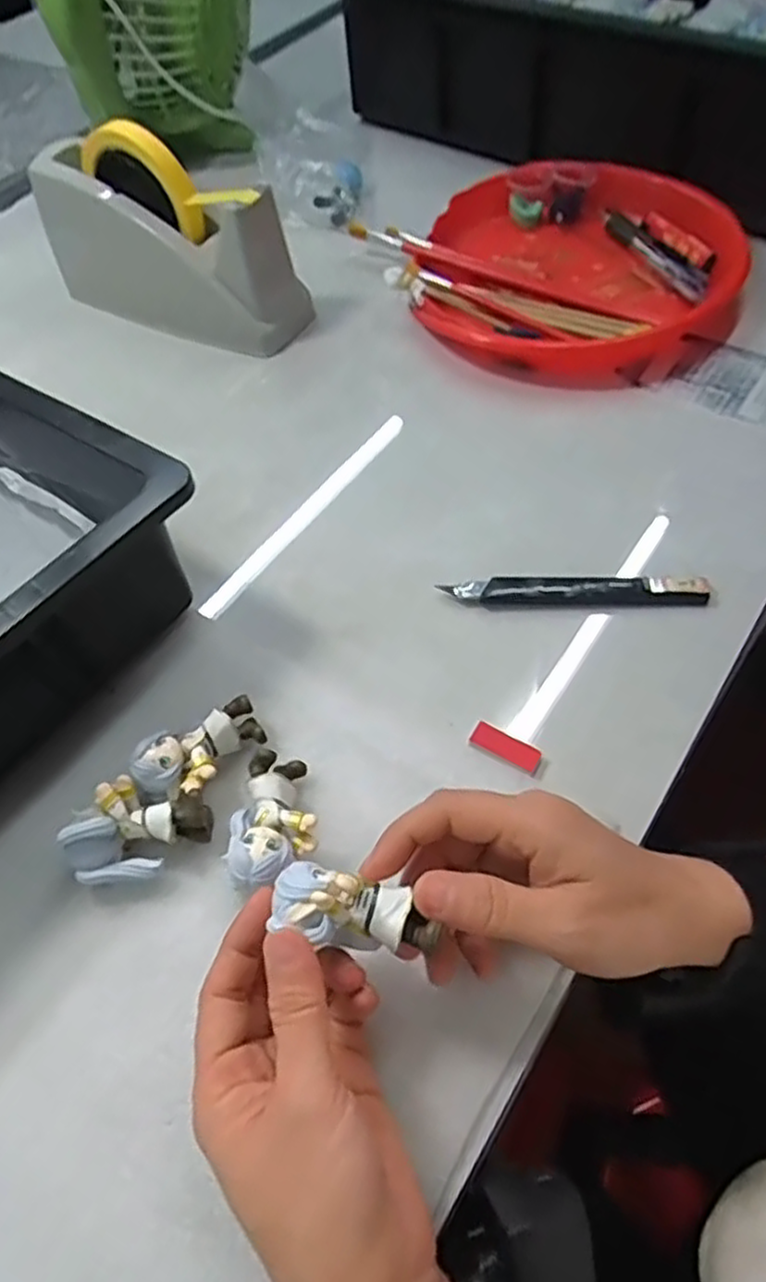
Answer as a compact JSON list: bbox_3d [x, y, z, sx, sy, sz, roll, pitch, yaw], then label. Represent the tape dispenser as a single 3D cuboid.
[{"bbox_3d":[-0.166,-0.307,0.558,0.212,0.113,0.063,21,60,18],"label":"tape dispenser"}]

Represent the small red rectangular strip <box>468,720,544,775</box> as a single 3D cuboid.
[{"bbox_3d":[0.059,0.052,0.359,0.033,0.005,0.013,26,61,21],"label":"small red rectangular strip"}]

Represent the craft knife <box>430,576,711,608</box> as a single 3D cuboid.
[{"bbox_3d":[0.105,-0.028,0.408,0.140,0.010,0.015,0,55,5],"label":"craft knife"}]

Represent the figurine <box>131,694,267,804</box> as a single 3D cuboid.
[{"bbox_3d":[-0.086,0.055,0.352,0.062,0.024,0.032,-30,58,-15],"label":"figurine"}]

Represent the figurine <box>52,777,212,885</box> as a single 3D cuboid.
[{"bbox_3d":[-0.108,0.089,0.332,0.053,0.036,0.043,9,56,9],"label":"figurine"}]

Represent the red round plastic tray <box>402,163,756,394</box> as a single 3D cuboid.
[{"bbox_3d":[0.148,-0.289,0.568,0.237,0.045,0.240,-2,55,3],"label":"red round plastic tray"}]

